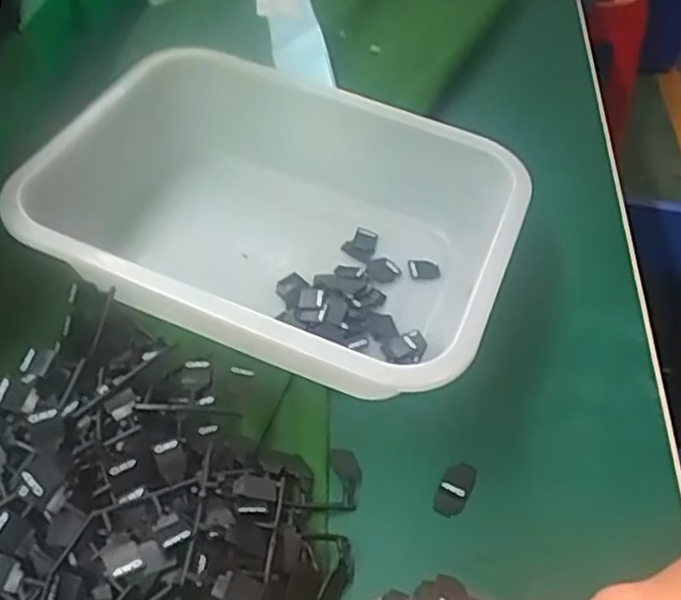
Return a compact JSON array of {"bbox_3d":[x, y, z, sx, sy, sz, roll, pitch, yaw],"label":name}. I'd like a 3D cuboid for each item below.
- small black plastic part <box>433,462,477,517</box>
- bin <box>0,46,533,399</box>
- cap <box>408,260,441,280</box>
[{"bbox_3d":[0.055,0.090,0.331,0.014,0.006,0.029,22,52,18],"label":"small black plastic part"},{"bbox_3d":[-0.040,-0.046,0.391,0.266,0.075,0.181,17,51,15],"label":"bin"},{"bbox_3d":[0.052,-0.019,0.422,0.020,0.006,0.012,-3,49,-2],"label":"cap"}]

